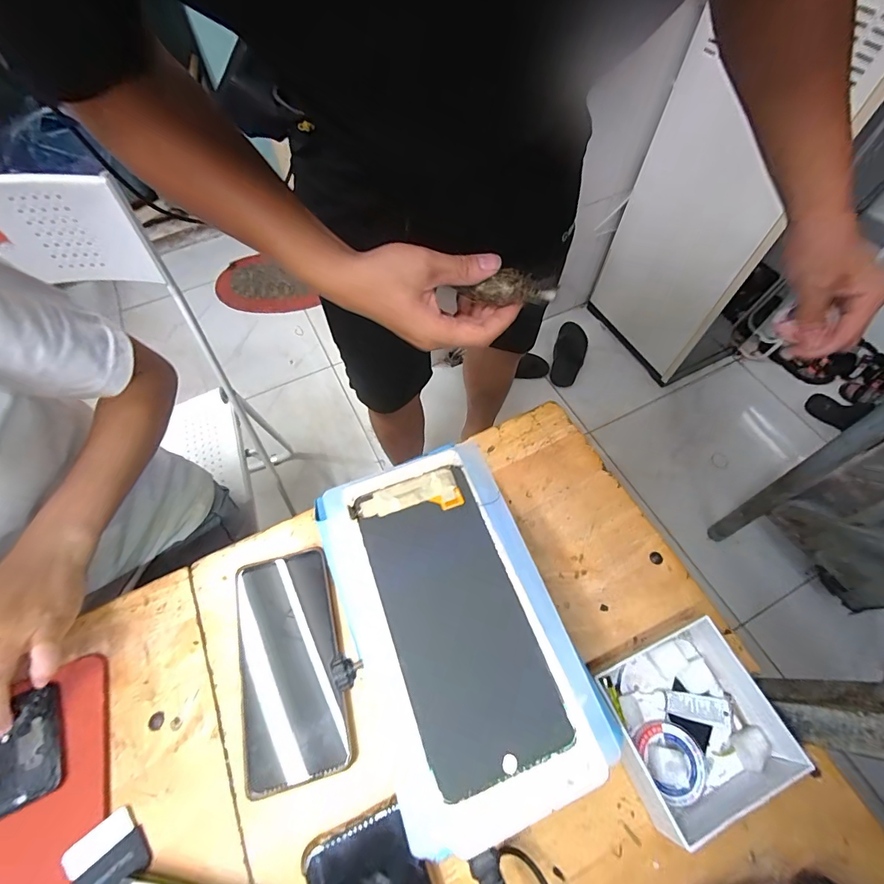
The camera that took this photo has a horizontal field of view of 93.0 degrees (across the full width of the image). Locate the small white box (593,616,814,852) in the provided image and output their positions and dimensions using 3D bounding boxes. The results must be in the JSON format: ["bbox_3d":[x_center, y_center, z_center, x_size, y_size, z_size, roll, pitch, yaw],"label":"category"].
[{"bbox_3d":[0.176,0.199,0.301,0.104,0.043,0.104,-21,63,-10],"label":"small white box"}]

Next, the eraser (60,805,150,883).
[{"bbox_3d":[-0.223,0.277,0.279,0.042,0.004,0.039,42,53,19],"label":"eraser"}]

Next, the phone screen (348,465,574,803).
[{"bbox_3d":[0.005,0.091,0.234,0.070,0.005,0.159,-19,62,-10],"label":"phone screen"}]

